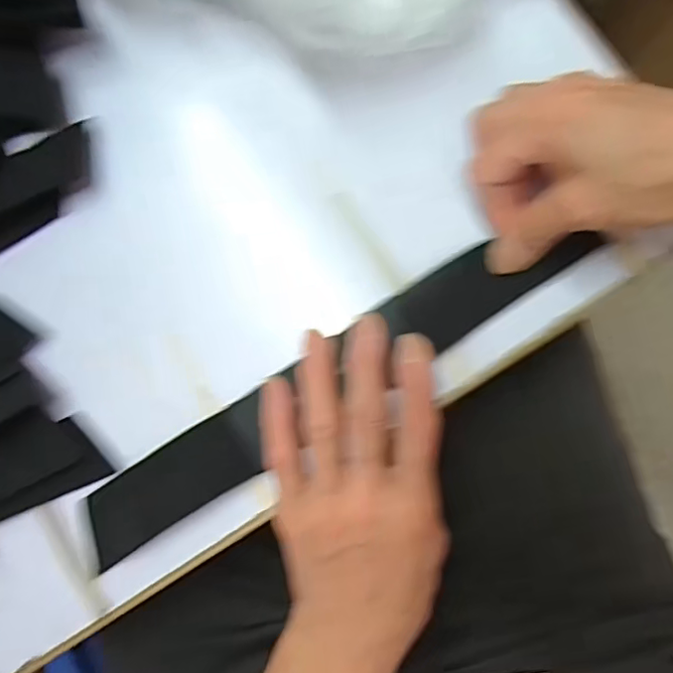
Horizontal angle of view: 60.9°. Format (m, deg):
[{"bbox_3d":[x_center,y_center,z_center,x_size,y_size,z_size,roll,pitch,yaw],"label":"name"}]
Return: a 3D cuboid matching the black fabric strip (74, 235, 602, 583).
[{"bbox_3d":[-0.003,0.024,0.297,0.295,0.011,0.042,-32,80,1],"label":"black fabric strip"}]

